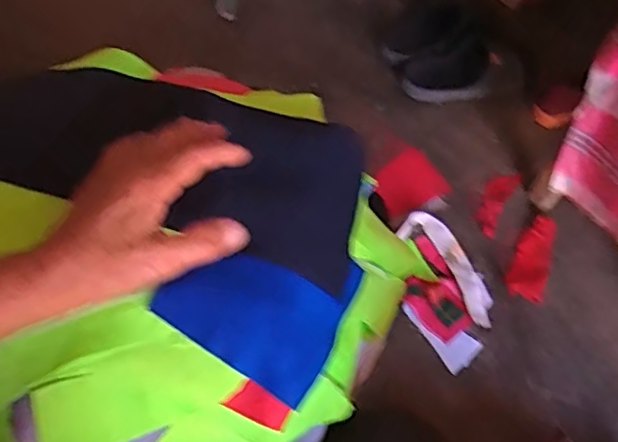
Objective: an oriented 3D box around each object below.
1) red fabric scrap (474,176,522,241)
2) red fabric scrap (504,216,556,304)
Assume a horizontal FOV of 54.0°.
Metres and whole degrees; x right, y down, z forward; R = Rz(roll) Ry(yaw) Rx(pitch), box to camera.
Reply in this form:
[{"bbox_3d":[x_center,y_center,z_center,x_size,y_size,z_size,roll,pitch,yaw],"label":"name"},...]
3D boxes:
[{"bbox_3d":[0.318,-0.032,1.035,0.046,0.005,0.139,27,62,14],"label":"red fabric scrap"},{"bbox_3d":[0.357,0.055,0.969,0.057,0.010,0.159,19,60,9],"label":"red fabric scrap"}]

